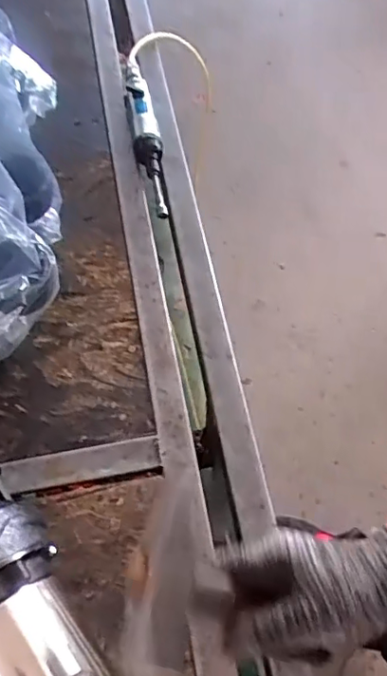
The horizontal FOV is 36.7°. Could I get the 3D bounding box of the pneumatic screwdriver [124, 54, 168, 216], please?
[{"bbox_3d":[-0.073,-0.315,0.851,0.038,0.035,0.368,-8,61,-4],"label":"pneumatic screwdriver"}]

